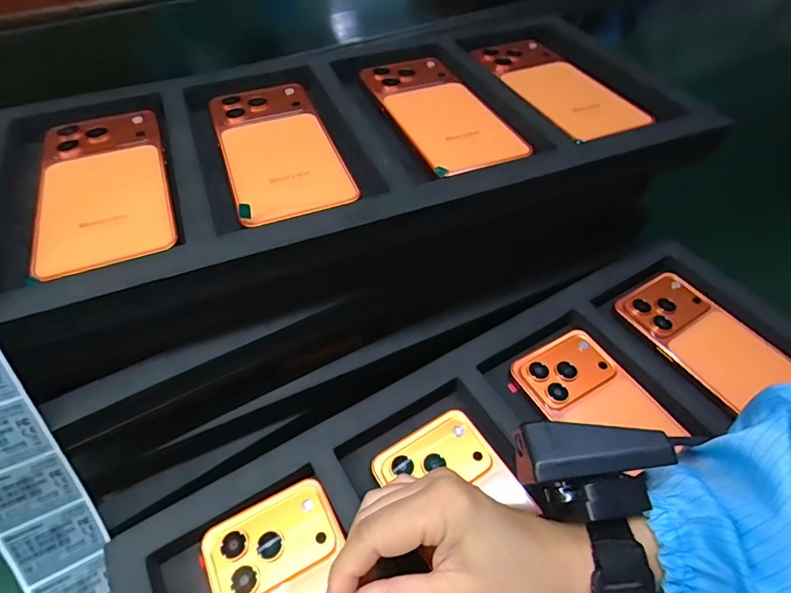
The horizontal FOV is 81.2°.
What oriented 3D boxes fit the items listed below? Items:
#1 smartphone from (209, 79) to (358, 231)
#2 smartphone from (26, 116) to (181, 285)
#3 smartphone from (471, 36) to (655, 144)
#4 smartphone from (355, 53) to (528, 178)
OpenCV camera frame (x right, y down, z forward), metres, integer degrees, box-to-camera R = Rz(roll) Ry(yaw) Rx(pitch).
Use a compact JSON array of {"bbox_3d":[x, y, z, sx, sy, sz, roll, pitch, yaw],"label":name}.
[{"bbox_3d":[-0.083,-0.106,0.322,0.075,0.009,0.154,-17,51,-14],"label":"smartphone"},{"bbox_3d":[-0.186,-0.073,0.294,0.075,0.008,0.154,-17,51,-14],"label":"smartphone"},{"bbox_3d":[0.133,-0.170,0.376,0.075,0.015,0.171,-16,51,-13],"label":"smartphone"},{"bbox_3d":[0.033,-0.143,0.351,0.074,0.008,0.164,-18,51,-14],"label":"smartphone"}]

